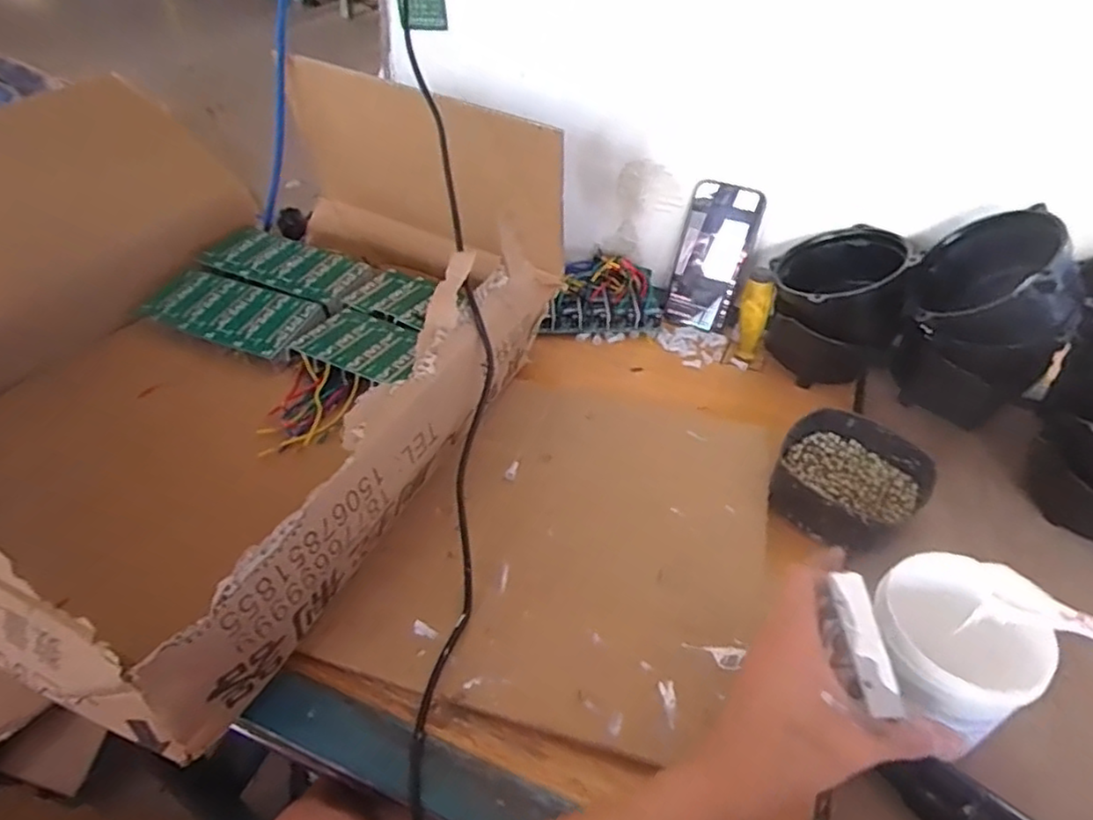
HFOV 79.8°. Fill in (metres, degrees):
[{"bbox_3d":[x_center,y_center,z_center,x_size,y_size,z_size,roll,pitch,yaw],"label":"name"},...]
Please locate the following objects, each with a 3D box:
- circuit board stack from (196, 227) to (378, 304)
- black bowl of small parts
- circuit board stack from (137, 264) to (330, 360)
[{"bbox_3d":[-0.267,-0.152,0.683,0.154,0.017,0.084,18,44,15],"label":"circuit board stack"},{"bbox_3d":[0.262,0.063,0.572,0.120,0.040,0.134,30,48,26],"label":"black bowl of small parts"},{"bbox_3d":[-0.300,-0.095,0.626,0.161,0.014,0.085,18,44,15],"label":"circuit board stack"}]

